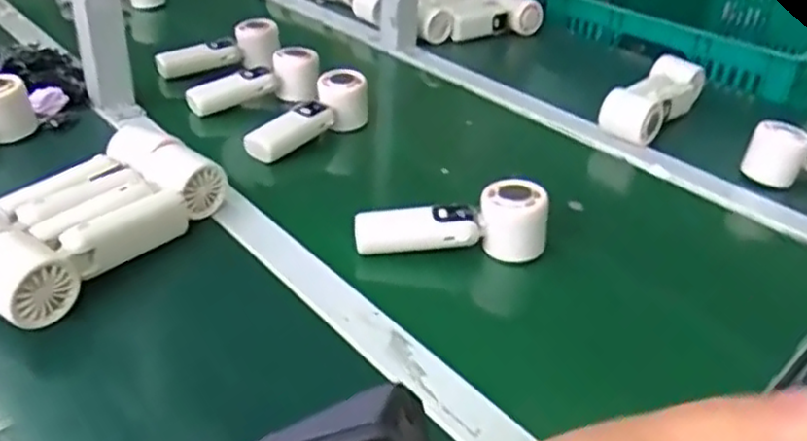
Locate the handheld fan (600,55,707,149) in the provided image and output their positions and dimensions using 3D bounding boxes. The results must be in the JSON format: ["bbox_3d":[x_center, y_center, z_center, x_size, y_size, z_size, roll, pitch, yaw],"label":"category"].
[{"bbox_3d":[0.317,-0.154,0.890,0.066,0.054,0.198,24,38,29],"label":"handheld fan"}]

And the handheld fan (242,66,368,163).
[{"bbox_3d":[-0.109,-0.111,0.803,0.166,0.058,0.050,-37,48,-28],"label":"handheld fan"}]

